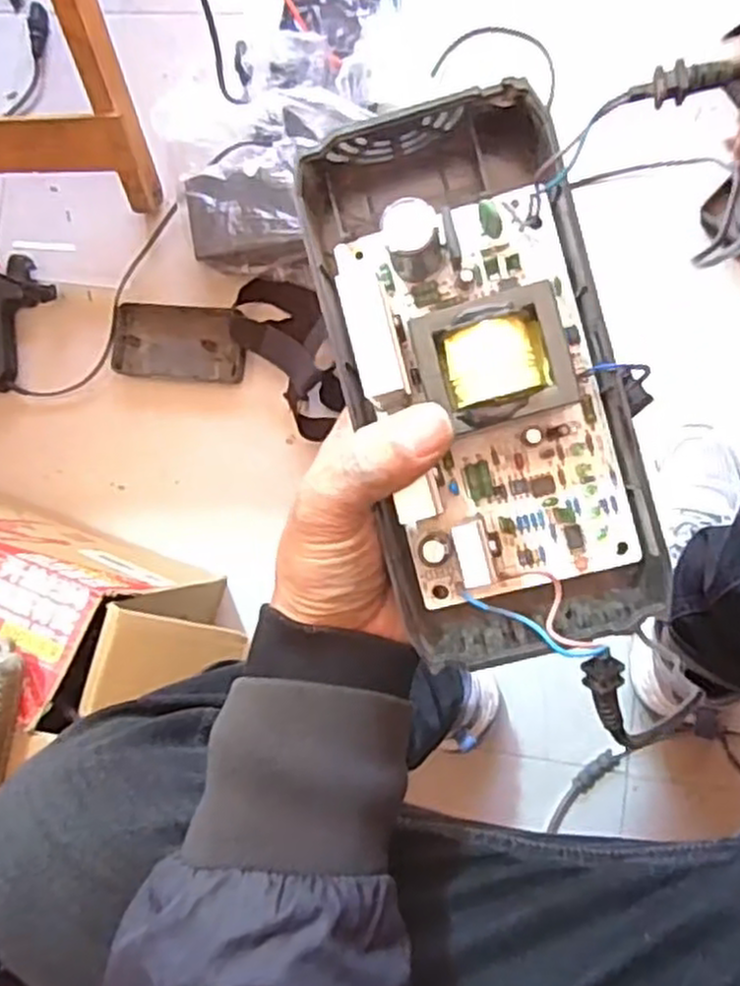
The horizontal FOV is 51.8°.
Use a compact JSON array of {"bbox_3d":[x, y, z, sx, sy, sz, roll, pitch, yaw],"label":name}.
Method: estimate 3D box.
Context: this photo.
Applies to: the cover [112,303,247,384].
[{"bbox_3d":[-0.218,-0.172,0.870,0.160,0.016,0.081,6,88,9],"label":"cover"}]

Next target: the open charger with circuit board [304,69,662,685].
[{"bbox_3d":[0.044,-0.045,0.301,0.104,0.055,0.217,-16,89,8],"label":"open charger with circuit board"}]

